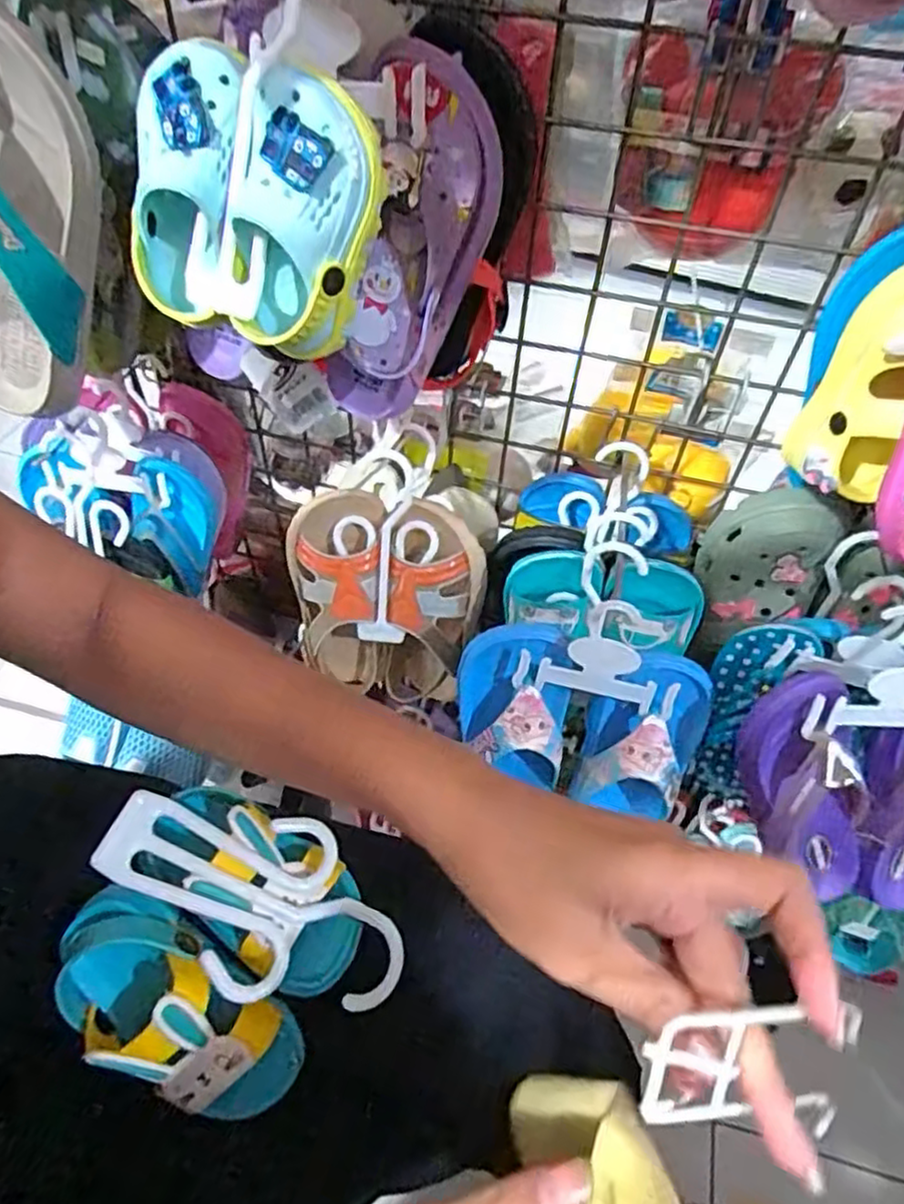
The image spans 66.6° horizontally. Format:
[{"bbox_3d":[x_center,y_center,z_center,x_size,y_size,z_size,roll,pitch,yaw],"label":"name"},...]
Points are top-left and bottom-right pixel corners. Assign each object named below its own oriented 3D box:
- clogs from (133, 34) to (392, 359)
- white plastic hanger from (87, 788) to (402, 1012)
[{"bbox_3d":[-0.096,-0.193,0.341,0.117,0.120,0.055,20,30,7],"label":"clogs"},{"bbox_3d":[-0.095,0.148,0.343,0.157,0.017,0.081,31,50,-10],"label":"white plastic hanger"}]

